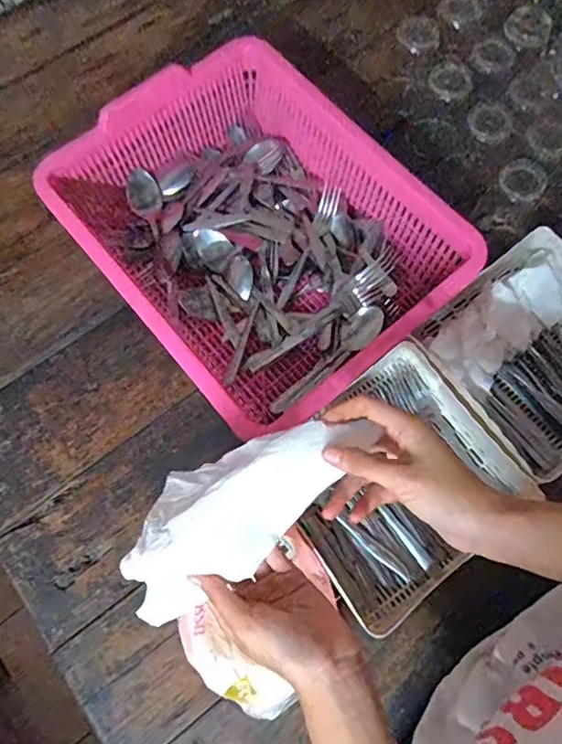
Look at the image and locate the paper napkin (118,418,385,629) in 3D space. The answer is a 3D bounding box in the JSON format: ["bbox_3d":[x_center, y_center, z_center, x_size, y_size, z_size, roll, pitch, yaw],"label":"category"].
[{"bbox_3d":[-0.032,0.090,0.377,0.205,0.048,0.083,-38,73,3],"label":"paper napkin"}]

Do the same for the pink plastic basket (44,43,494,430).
[{"bbox_3d":[-0.035,-0.152,0.613,0.303,0.130,0.379,-39,73,-11],"label":"pink plastic basket"}]

